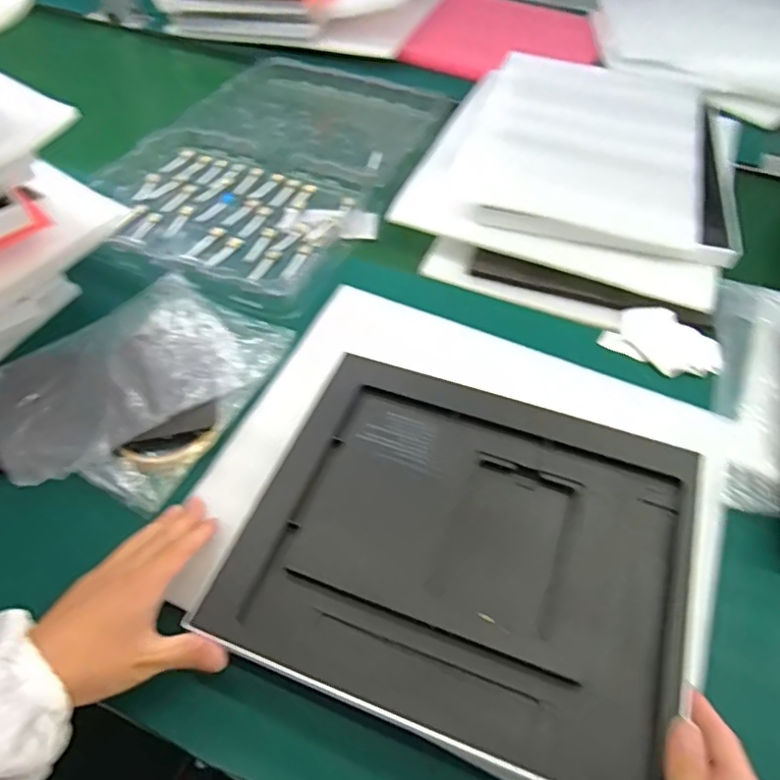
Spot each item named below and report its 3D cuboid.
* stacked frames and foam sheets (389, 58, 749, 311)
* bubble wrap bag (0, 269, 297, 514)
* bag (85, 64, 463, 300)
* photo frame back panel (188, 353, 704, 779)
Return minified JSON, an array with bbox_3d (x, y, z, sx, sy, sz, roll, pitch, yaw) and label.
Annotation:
[{"bbox_3d":[0.221,-0.262,0.677,0.334,0.061,0.372,19,54,13],"label":"stacked frames and foam sheets"},{"bbox_3d":[-0.230,-0.008,0.518,0.205,0.025,0.223,23,55,16],"label":"bubble wrap bag"},{"bbox_3d":[-0.133,-0.294,0.744,0.323,0.047,0.473,23,55,16],"label":"bag"},{"bbox_3d":[0.053,0.101,0.412,0.291,0.012,0.239,16,57,14],"label":"photo frame back panel"}]

